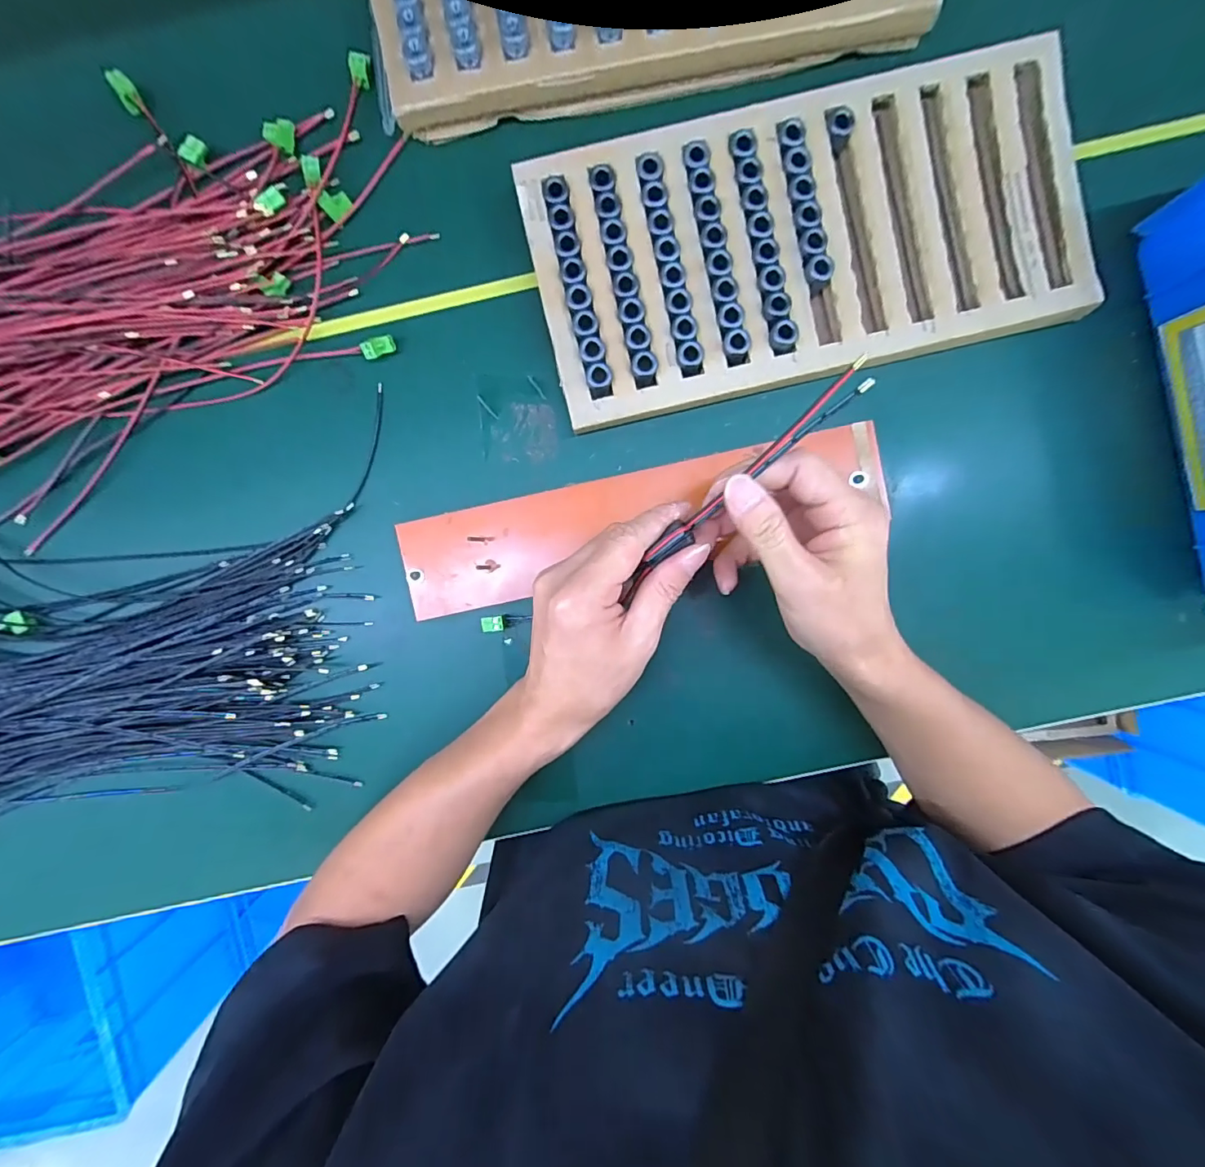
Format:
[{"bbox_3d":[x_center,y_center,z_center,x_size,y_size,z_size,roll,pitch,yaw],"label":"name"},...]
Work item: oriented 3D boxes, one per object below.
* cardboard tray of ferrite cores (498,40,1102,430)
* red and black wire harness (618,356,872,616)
[{"bbox_3d":[0.137,-0.229,0.344,0.359,0.032,0.175,-13,95,0],"label":"cardboard tray of ferrite cores"},{"bbox_3d":[0.068,-0.049,0.269,0.014,0.017,0.164,45,112,-5],"label":"red and black wire harness"}]

